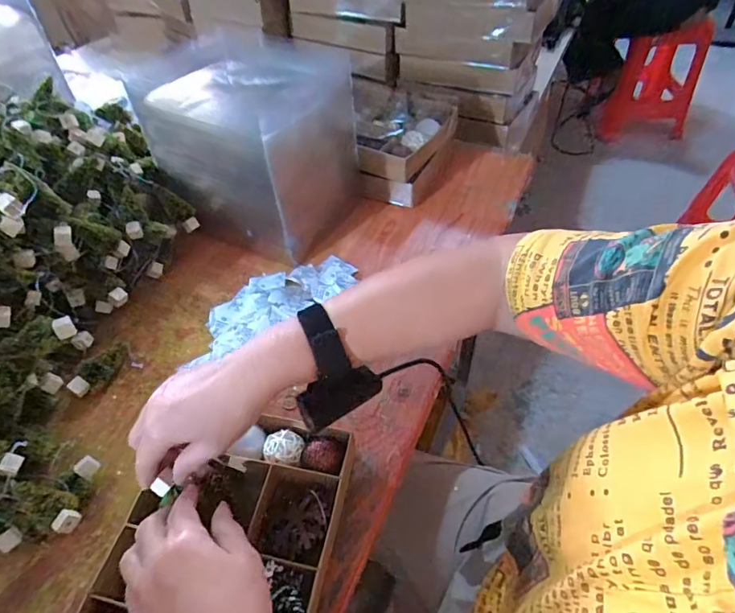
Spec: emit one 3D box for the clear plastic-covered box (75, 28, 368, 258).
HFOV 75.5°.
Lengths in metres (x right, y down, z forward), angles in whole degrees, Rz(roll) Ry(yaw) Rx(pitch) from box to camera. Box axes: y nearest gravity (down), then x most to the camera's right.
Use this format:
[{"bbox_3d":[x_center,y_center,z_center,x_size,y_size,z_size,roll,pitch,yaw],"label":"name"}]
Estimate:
[{"bbox_3d":[-0.139,-0.208,0.639,0.208,0.170,0.193,25,55,23],"label":"clear plastic-covered box"}]

